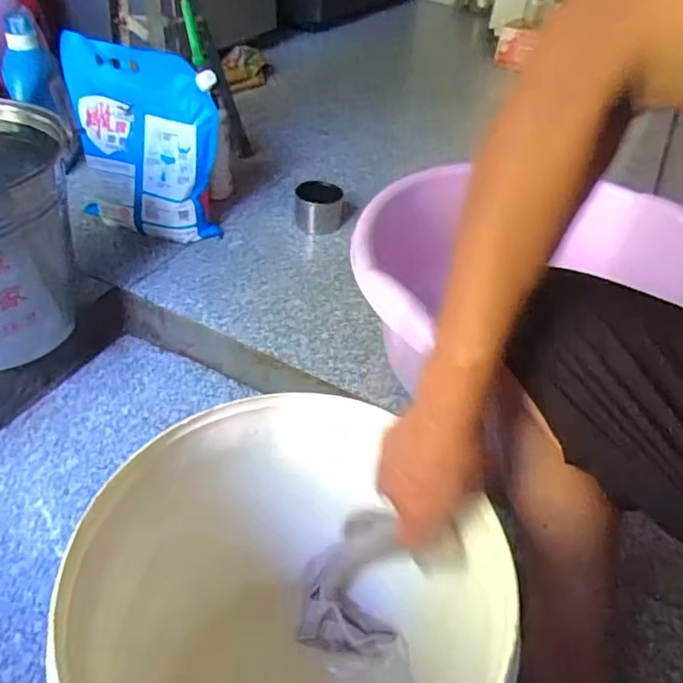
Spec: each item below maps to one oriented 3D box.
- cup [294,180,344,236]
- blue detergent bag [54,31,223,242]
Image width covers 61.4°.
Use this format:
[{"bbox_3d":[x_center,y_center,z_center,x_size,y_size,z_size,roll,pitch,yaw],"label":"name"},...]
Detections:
[{"bbox_3d":[-0.045,-0.268,1.142,0.092,0.077,0.093,4,41,-3],"label":"cup"},{"bbox_3d":[-0.347,-0.335,1.005,0.263,0.329,0.063,14,42,8],"label":"blue detergent bag"}]

